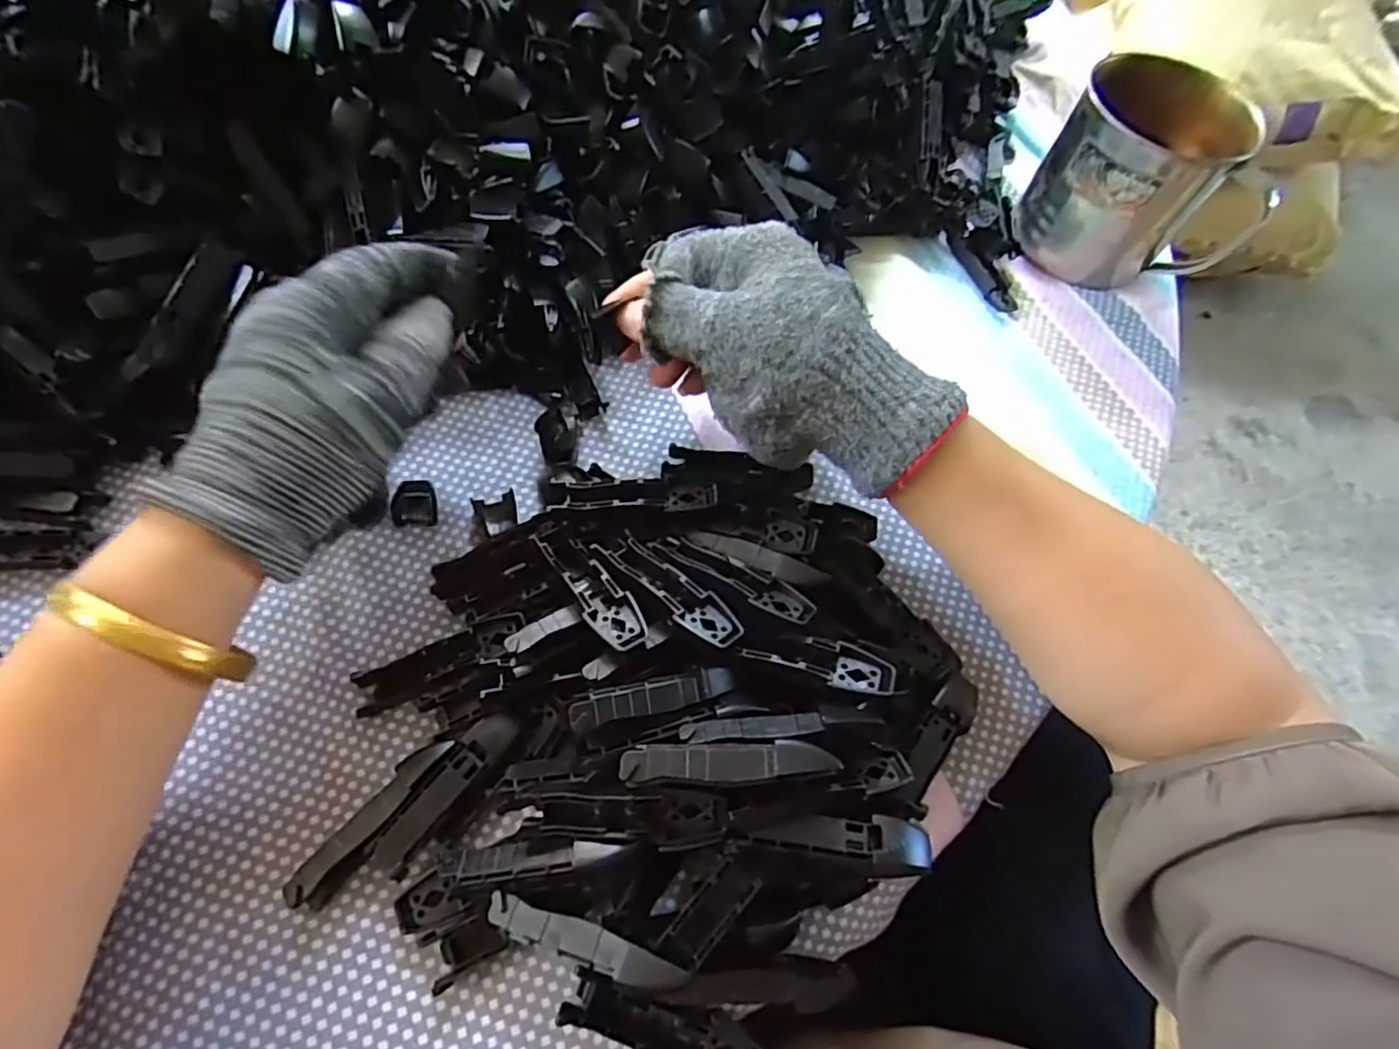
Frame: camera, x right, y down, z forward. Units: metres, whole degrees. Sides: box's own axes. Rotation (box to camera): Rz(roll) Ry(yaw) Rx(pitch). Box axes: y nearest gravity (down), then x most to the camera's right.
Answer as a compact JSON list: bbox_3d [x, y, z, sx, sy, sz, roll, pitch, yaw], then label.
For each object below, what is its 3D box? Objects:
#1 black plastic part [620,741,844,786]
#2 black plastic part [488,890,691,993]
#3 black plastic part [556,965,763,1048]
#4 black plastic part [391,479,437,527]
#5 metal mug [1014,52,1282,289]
[{"bbox_3d":[0.009,0.075,0.208,0.066,0.008,0.012,0,65,-3],"label":"black plastic part"},{"bbox_3d":[-0.037,0.132,0.208,0.068,0.004,0.011,7,64,21],"label":"black plastic part"},{"bbox_3d":[-0.012,0.171,0.224,0.068,0.010,0.017,19,66,6],"label":"black plastic part"},{"bbox_3d":[-0.131,-0.010,0.303,0.019,0.006,0.022,-6,66,-6],"label":"black plastic part"},{"bbox_3d":[0.251,-0.198,0.379,0.106,0.080,0.085,12,65,2],"label":"metal mug"}]

